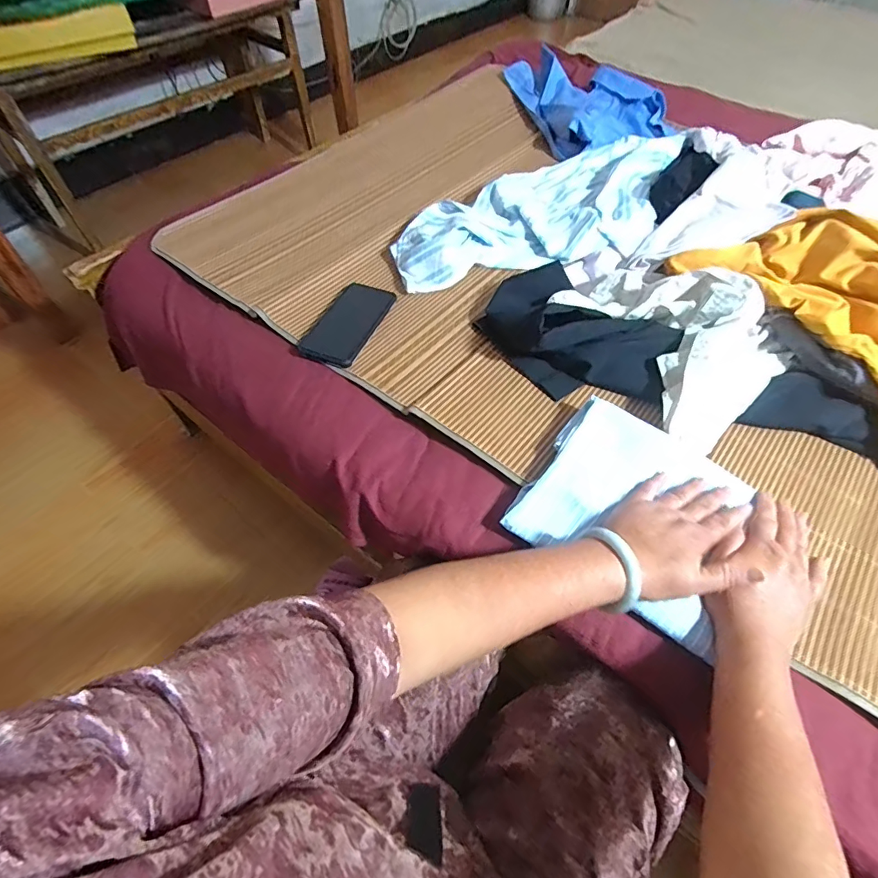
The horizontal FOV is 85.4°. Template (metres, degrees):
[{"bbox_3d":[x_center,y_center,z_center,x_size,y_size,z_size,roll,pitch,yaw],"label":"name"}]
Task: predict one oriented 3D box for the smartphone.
[{"bbox_3d":[-0.128,-0.167,0.673,0.085,0.010,0.162,18,57,12],"label":"smartphone"}]

